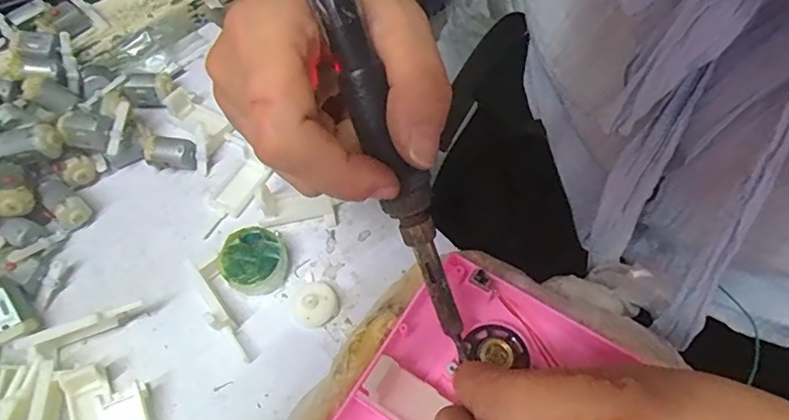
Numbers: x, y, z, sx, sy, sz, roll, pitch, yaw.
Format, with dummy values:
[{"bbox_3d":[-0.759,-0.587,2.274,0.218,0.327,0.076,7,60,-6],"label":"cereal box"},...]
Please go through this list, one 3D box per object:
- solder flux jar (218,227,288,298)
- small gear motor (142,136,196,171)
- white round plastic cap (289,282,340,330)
[{"bbox_3d":[-0.073,0.026,0.274,0.032,0.017,0.031,0,59,1],"label":"solder flux jar"},{"bbox_3d":[-0.130,-0.031,0.307,0.030,0.020,0.012,5,60,5],"label":"small gear motor"},{"bbox_3d":[-0.040,0.047,0.267,0.023,0.009,0.022,0,59,1],"label":"white round plastic cap"}]

